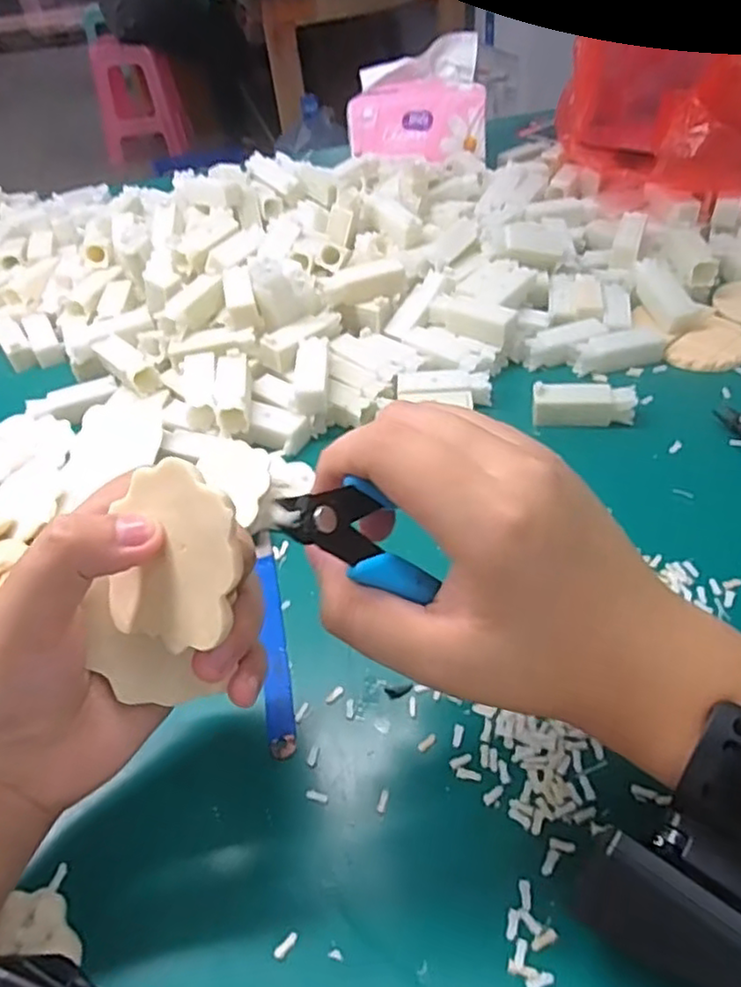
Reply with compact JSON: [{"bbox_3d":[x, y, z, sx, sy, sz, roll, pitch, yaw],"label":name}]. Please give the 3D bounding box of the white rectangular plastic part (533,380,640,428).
[{"bbox_3d":[0.134,-0.056,0.419,0.062,0.022,0.018,0,45,6],"label":"white rectangular plastic part"}]

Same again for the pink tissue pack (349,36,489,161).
[{"bbox_3d":[0.052,-0.419,0.712,0.143,0.084,0.098,2,45,9],"label":"pink tissue pack"}]

